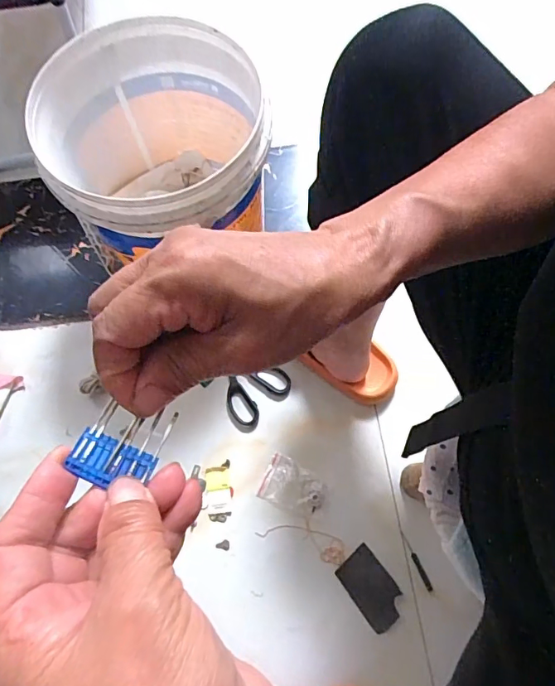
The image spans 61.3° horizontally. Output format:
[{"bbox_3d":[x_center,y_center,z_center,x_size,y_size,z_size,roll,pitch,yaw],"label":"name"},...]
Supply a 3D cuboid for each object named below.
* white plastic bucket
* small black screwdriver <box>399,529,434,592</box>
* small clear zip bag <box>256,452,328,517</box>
[{"bbox_3d":[-0.135,-0.218,0.612,0.240,0.228,0.262,0,70,1],"label":"white plastic bucket"},{"bbox_3d":[0.174,0.273,0.591,0.009,0.004,0.076,-23,71,-7],"label":"small black screwdriver"},{"bbox_3d":[0.022,0.191,0.620,0.083,0.006,0.061,24,72,10],"label":"small clear zip bag"}]

